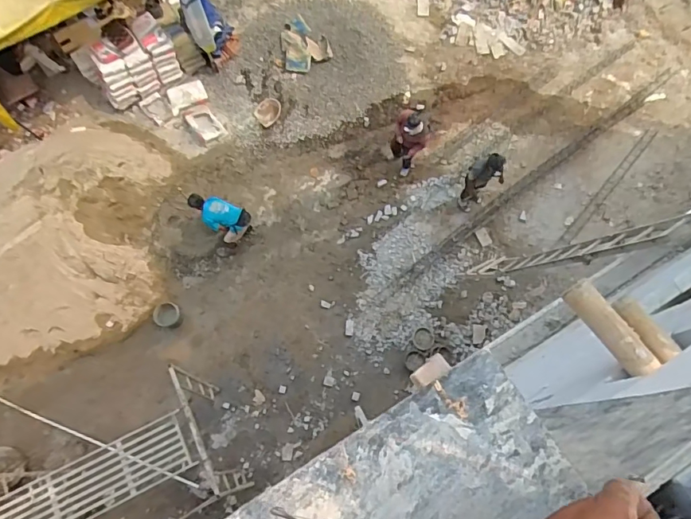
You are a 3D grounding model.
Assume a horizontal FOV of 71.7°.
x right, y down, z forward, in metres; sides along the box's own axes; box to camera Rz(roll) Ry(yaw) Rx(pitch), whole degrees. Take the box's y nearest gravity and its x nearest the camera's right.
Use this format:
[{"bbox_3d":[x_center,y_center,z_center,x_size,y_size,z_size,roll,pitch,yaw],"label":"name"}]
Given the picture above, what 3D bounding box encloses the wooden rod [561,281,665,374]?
[{"bbox_3d":[0.580,0.151,1.050,0.057,0.053,0.230,-30,73,-11],"label":"wooden rod"}]

